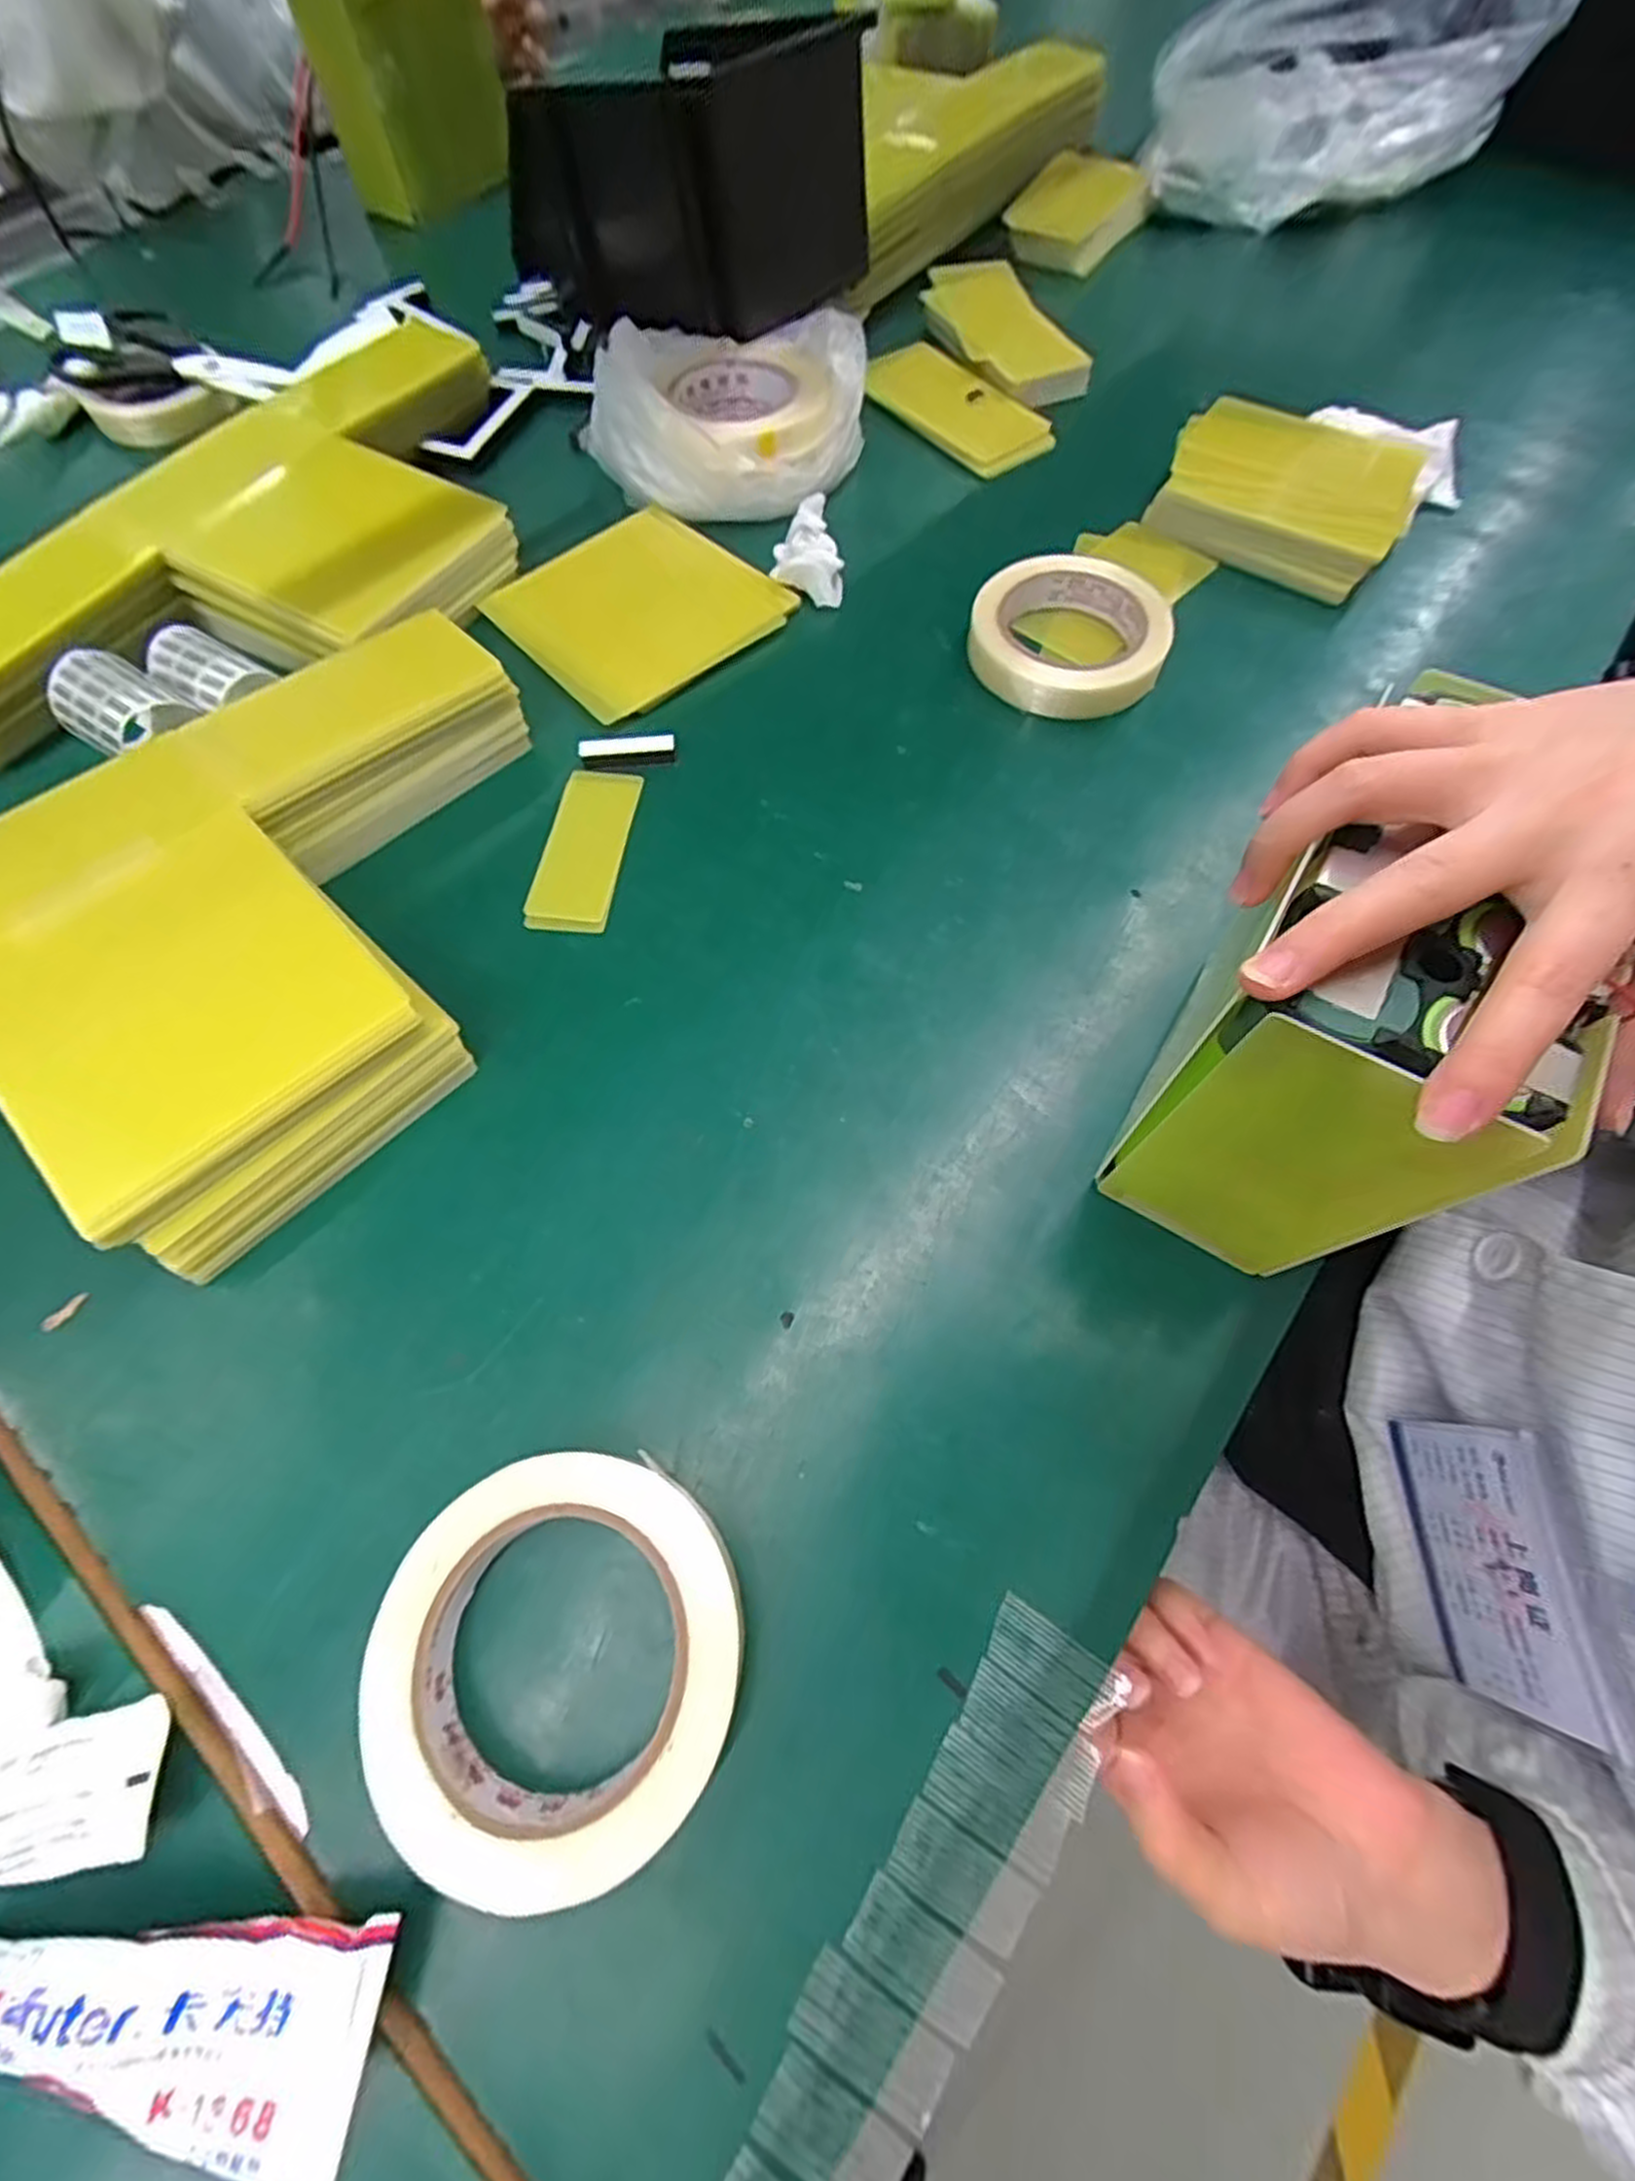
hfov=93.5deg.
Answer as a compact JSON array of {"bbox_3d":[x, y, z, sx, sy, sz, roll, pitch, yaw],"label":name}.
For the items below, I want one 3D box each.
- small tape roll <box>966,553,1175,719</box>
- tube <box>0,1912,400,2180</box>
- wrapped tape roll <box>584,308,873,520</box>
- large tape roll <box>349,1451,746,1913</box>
[{"bbox_3d":[0.148,-0.267,0.453,0.110,0.028,0.103,0,66,1],"label":"small tape roll"},{"bbox_3d":[-0.201,0.256,0.208,0.166,0.029,0.047,-2,66,0],"label":"tube"},{"bbox_3d":[-0.054,-0.464,0.524,0.163,0.068,0.163,0,66,1],"label":"wrapped tape roll"},{"bbox_3d":[-0.081,0.179,0.245,0.111,0.025,0.110,0,66,1],"label":"large tape roll"}]

